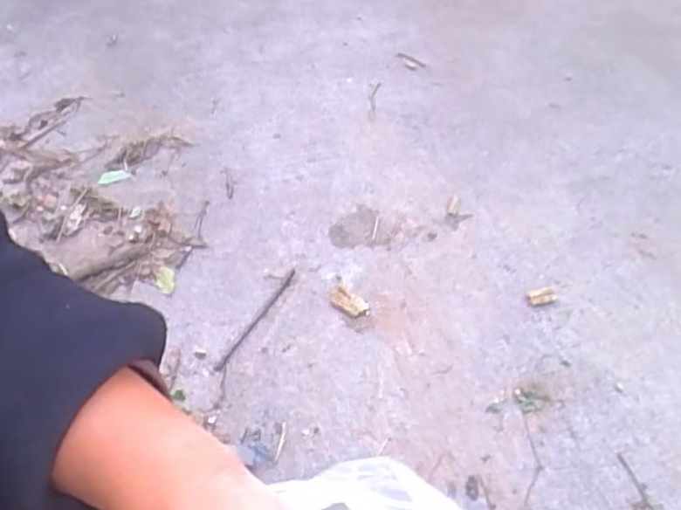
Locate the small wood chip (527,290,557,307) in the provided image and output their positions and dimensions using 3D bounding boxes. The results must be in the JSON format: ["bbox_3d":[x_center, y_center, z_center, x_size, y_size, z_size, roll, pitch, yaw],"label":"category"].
[{"bbox_3d":[0.285,0.061,0.839,0.044,0.004,0.024,-14,48,-4],"label":"small wood chip"}]

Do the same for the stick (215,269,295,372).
[{"bbox_3d":[-0.120,0.093,0.874,0.011,0.004,0.205,19,54,23],"label":"stick"}]

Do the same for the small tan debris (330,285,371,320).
[{"bbox_3d":[0.010,0.071,0.875,0.073,0.006,0.036,32,59,30],"label":"small tan debris"}]

